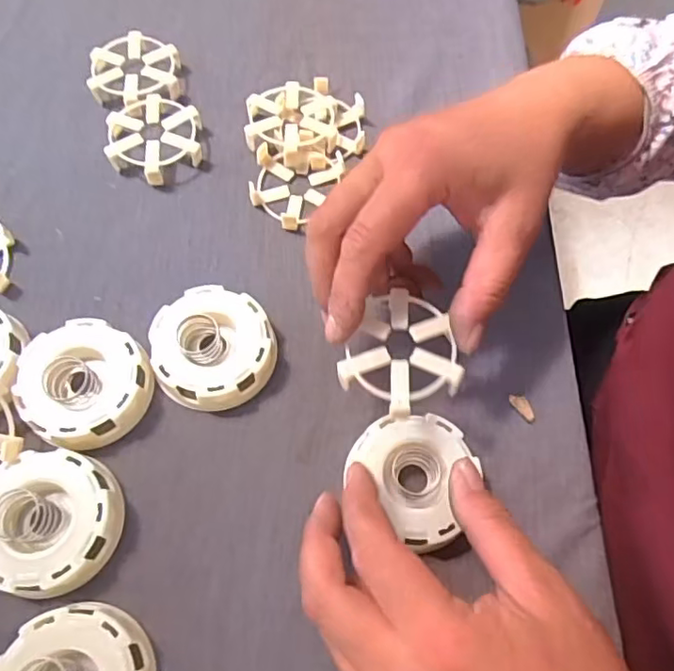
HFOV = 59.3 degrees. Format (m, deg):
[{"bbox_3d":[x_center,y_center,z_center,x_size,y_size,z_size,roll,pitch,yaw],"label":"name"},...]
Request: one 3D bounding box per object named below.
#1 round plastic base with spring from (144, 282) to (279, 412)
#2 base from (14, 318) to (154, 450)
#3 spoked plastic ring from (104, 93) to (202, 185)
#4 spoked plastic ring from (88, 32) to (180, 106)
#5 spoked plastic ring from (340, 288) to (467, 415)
[{"bbox_3d":[-0.067,0.005,0.319,0.063,0.026,0.063,1,65,-1],"label":"round plastic base with spring"},{"bbox_3d":[-0.131,0.023,0.308,0.063,0.027,0.063,1,65,-1],"label":"base"},{"bbox_3d":[-0.117,-0.127,0.382,0.058,0.017,0.062,1,65,-1],"label":"spoked plastic ring"},{"bbox_3d":[-0.138,-0.180,0.406,0.058,0.016,0.061,1,65,-1],"label":"spoked plastic ring"},{"bbox_3d":[0.033,0.008,0.278,0.054,0.008,0.060,24,66,10],"label":"spoked plastic ring"}]

